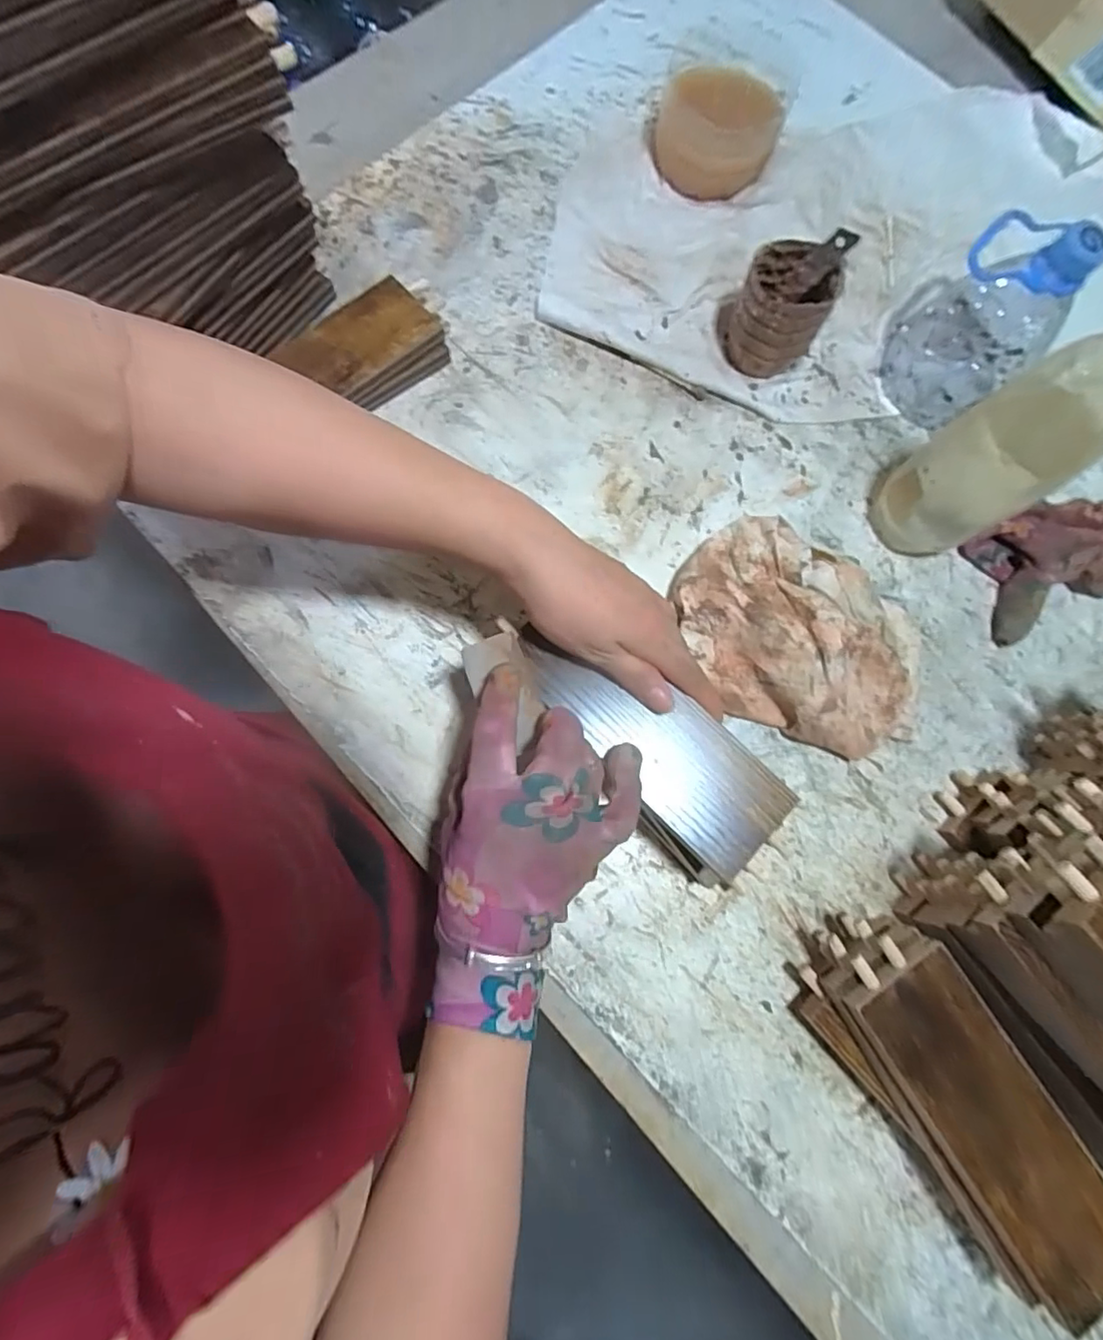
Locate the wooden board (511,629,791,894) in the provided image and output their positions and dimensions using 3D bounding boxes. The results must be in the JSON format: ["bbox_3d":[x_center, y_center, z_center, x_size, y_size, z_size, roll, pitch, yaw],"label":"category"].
[{"bbox_3d":[0.053,0.042,0.332,0.176,0.009,0.074,40,81,5],"label":"wooden board"}]

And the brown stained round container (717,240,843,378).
[{"bbox_3d":[0.173,-0.279,0.443,0.068,0.077,0.056,13,79,2],"label":"brown stained round container"}]

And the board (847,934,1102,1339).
[{"bbox_3d":[0.244,0.247,0.318,0.065,0.018,0.198,-32,81,-7],"label":"board"}]

